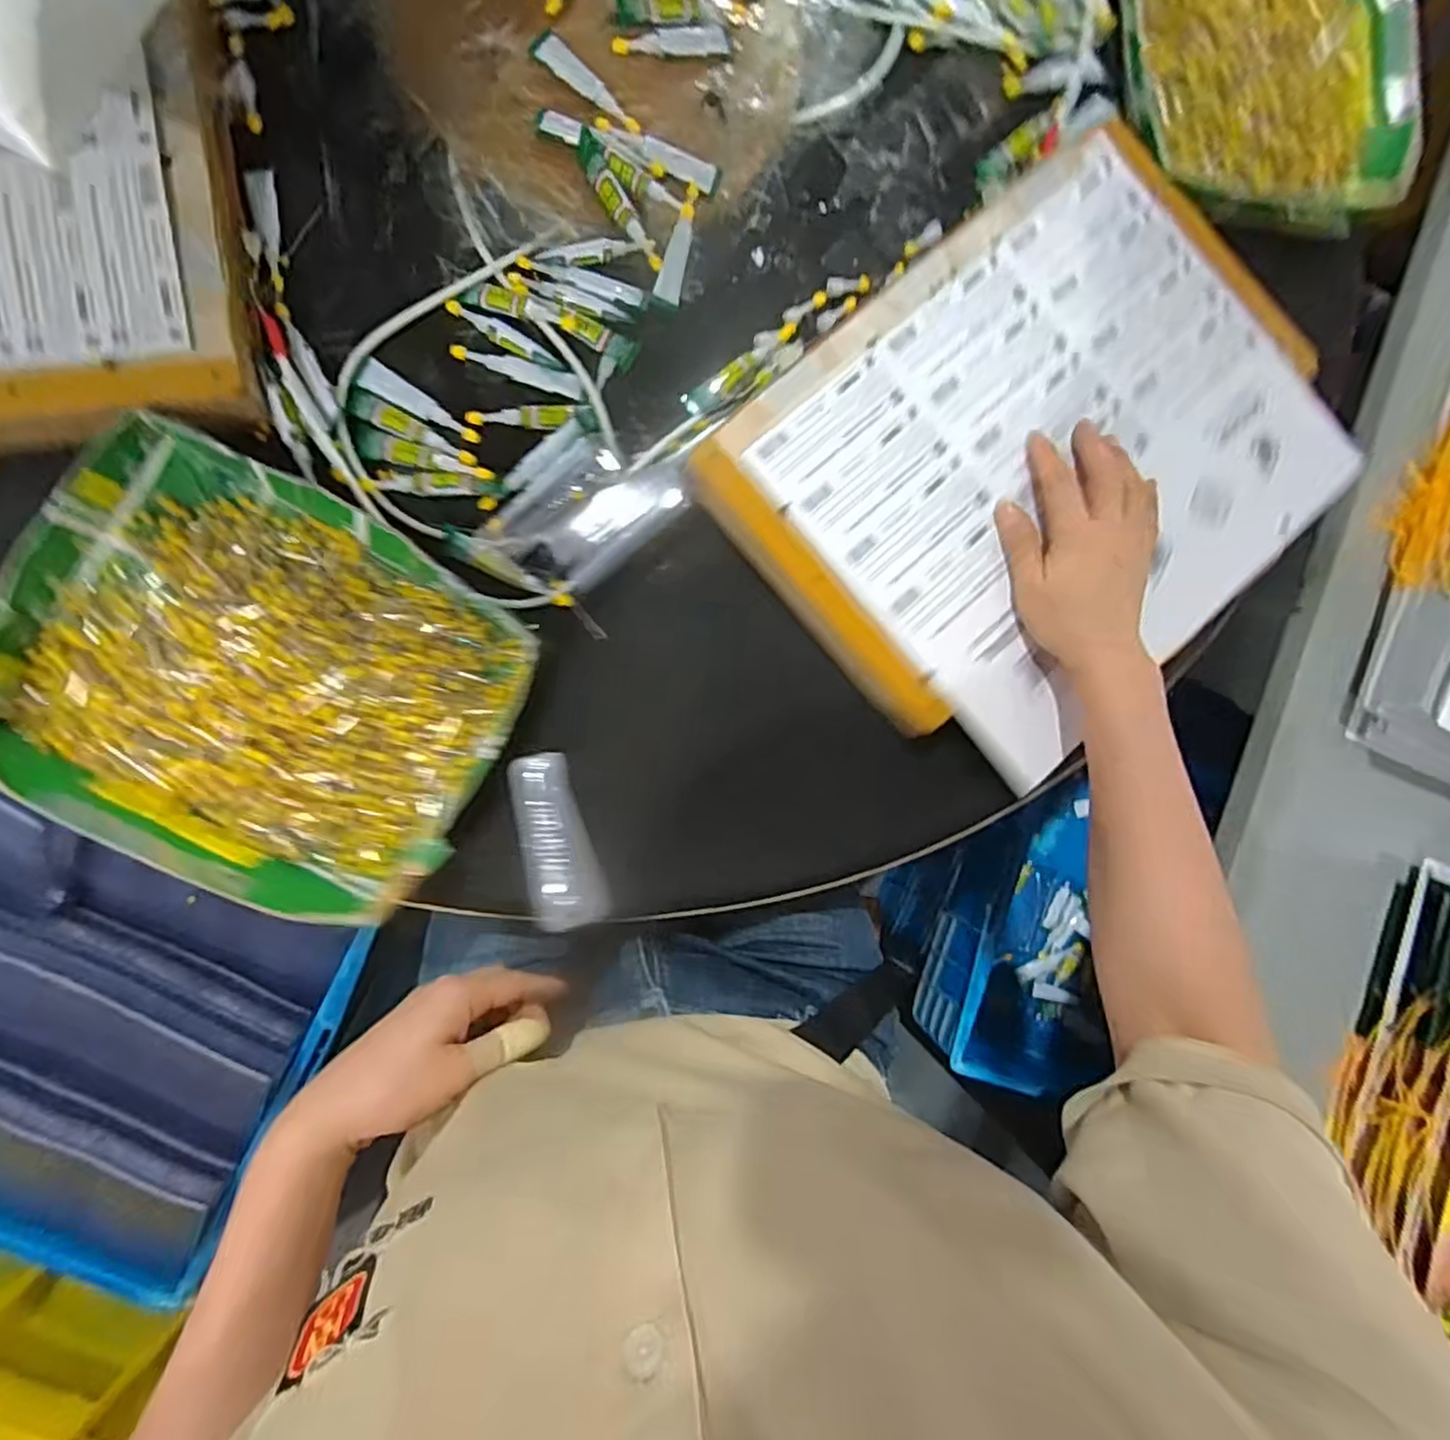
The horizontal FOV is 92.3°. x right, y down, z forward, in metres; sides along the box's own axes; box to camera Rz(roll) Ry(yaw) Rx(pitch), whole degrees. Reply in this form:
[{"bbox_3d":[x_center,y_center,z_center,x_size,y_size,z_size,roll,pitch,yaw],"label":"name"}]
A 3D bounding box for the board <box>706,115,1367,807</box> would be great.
[{"bbox_3d":[0.214,-0.173,0.448,0.389,0.031,0.292,-42,87,-8],"label":"board"}]

